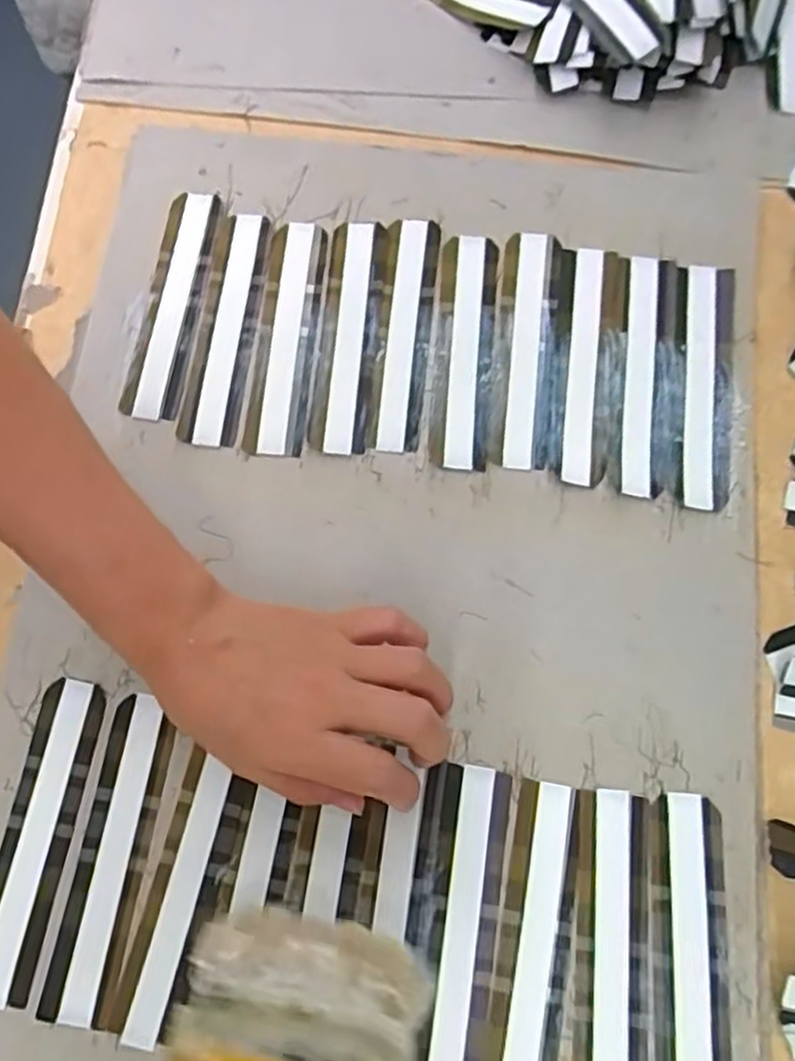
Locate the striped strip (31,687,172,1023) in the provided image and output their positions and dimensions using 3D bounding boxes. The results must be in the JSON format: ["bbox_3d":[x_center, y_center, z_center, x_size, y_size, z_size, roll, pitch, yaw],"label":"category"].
[{"bbox_3d":[-0.133,0.151,0.338,0.032,0.004,0.139,9,75,4],"label":"striped strip"}]

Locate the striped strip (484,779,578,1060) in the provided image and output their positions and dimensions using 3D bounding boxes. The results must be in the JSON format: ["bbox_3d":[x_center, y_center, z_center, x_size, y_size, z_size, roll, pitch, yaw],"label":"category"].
[{"bbox_3d":[0.061,0.188,0.323,0.031,0.004,0.141,10,75,4],"label":"striped strip"}]

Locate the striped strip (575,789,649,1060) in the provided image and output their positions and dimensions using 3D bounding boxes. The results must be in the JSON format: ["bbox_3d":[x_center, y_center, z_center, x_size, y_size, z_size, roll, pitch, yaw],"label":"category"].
[{"bbox_3d":[0.095,0.191,0.320,0.031,0.005,0.140,4,75,3],"label":"striped strip"}]

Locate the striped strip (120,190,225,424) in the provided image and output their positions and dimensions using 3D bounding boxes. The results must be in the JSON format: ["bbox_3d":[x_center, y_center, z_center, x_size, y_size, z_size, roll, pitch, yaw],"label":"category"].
[{"bbox_3d":[-0.129,-0.130,0.417,0.033,0.007,0.143,7,75,3],"label":"striped strip"}]

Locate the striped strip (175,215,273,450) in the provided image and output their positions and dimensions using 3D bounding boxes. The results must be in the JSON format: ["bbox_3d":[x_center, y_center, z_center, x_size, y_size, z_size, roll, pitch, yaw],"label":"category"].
[{"bbox_3d":[-0.097,-0.115,0.411,0.032,0.009,0.142,6,75,3],"label":"striped strip"}]

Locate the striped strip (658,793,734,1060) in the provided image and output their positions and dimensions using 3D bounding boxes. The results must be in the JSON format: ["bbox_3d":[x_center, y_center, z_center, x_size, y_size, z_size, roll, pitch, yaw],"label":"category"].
[{"bbox_3d":[0.130,0.191,0.317,0.030,0.004,0.140,5,75,3],"label":"striped strip"}]

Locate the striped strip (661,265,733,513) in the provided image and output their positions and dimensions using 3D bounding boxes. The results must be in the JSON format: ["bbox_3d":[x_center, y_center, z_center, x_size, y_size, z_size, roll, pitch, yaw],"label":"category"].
[{"bbox_3d":[0.164,-0.080,0.394,0.033,0.005,0.141,6,77,5],"label":"striped strip"}]

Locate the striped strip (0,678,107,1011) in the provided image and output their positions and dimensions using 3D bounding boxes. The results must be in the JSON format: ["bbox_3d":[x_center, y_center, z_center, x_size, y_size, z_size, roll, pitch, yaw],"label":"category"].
[{"bbox_3d":[-0.171,0.144,0.342,0.033,0.004,0.141,9,75,4],"label":"striped strip"}]

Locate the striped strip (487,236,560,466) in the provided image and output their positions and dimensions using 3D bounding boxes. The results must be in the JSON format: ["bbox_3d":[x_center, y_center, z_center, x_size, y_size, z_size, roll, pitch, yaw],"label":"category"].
[{"bbox_3d":[0.070,-0.102,0.404,0.031,0.007,0.140,6,75,3],"label":"striped strip"}]

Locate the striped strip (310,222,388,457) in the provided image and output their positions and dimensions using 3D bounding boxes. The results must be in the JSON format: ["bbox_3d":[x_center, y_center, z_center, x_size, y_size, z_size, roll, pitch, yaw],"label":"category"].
[{"bbox_3d":[-0.027,-0.111,0.407,0.032,0.004,0.141,4,75,3],"label":"striped strip"}]

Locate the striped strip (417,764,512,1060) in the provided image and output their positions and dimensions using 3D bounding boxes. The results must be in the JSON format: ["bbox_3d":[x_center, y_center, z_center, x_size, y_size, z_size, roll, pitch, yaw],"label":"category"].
[{"bbox_3d":[0.029,0.181,0.326,0.031,0.005,0.141,7,75,4],"label":"striped strip"}]

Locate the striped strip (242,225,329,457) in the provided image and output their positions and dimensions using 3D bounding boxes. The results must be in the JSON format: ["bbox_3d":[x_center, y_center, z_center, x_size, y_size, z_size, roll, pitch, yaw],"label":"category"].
[{"bbox_3d":[-0.062,-0.109,0.409,0.033,0.004,0.141,5,77,0],"label":"striped strip"}]

